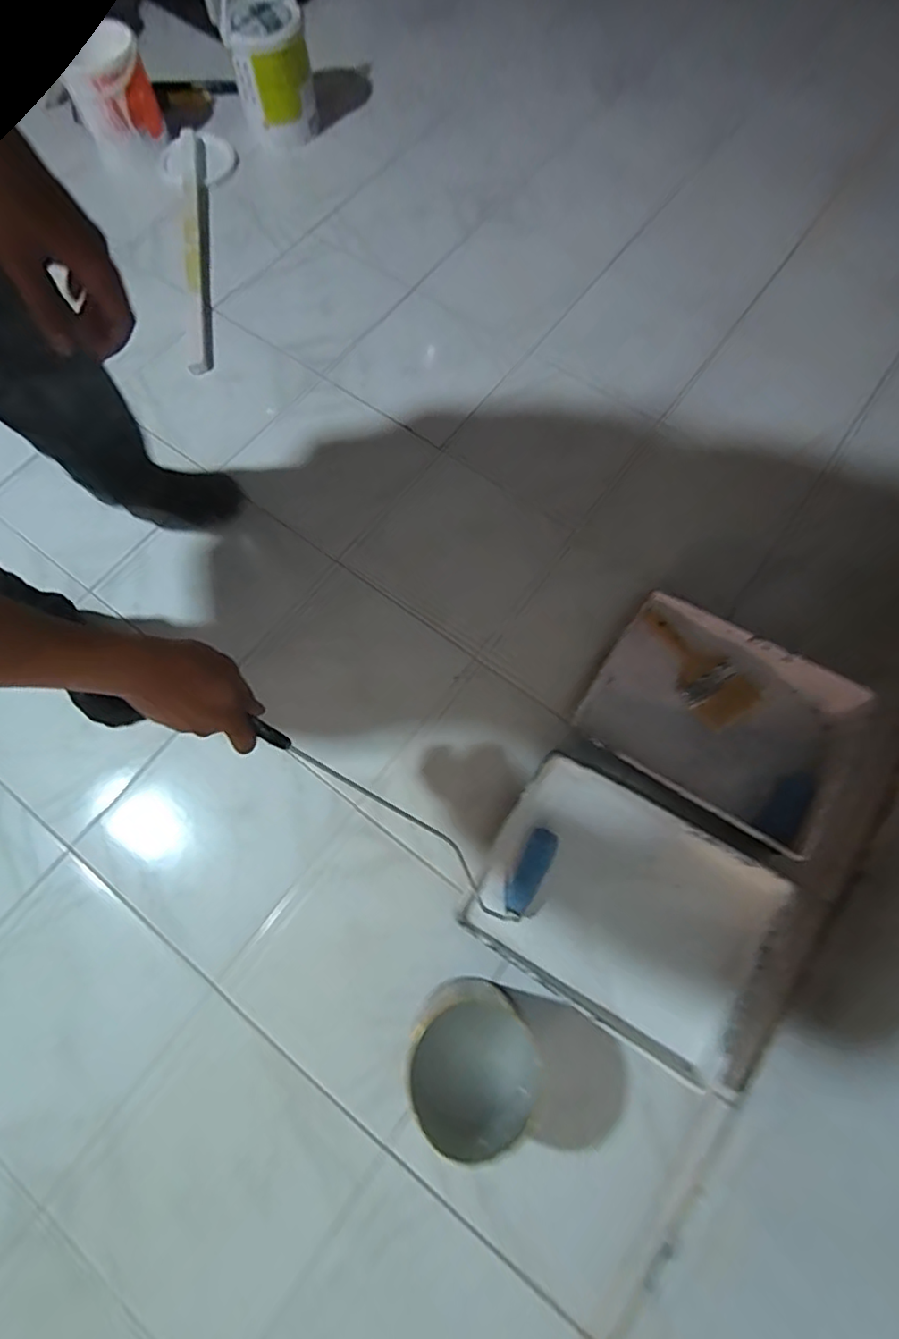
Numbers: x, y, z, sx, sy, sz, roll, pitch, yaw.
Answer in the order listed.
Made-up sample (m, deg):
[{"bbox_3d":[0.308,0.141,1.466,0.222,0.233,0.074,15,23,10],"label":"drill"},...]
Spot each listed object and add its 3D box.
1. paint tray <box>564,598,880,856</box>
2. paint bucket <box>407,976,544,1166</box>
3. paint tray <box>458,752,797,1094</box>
[{"bbox_3d":[0.415,0.069,0.907,0.374,0.064,0.295,32,73,13],"label":"paint tray"},{"bbox_3d":[0.024,0.485,0.720,0.157,0.119,0.157,-1,68,1],"label":"paint bucket"},{"bbox_3d":[0.238,0.323,0.810,0.374,0.059,0.289,30,72,12],"label":"paint tray"}]

